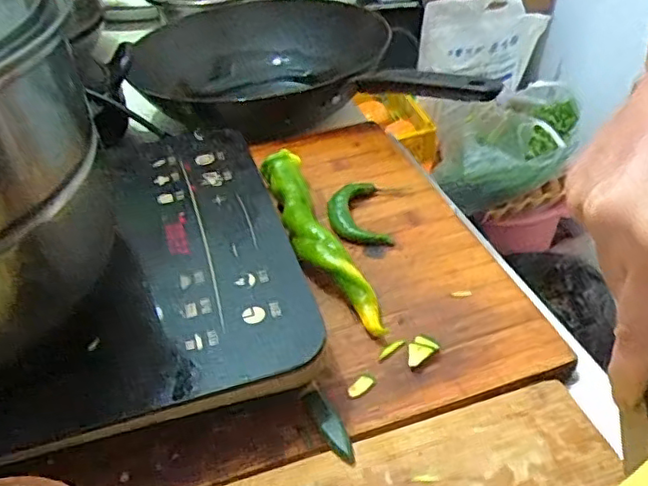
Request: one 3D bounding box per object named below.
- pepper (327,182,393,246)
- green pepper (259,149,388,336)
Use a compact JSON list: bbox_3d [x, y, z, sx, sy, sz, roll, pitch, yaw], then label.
[{"bbox_3d":[0.027,-0.026,0.537,0.046,0.016,0.080,-8,39,-4],"label":"pepper"},{"bbox_3d":[-0.009,-0.007,0.501,0.038,0.042,0.215,-15,40,-11],"label":"green pepper"}]

